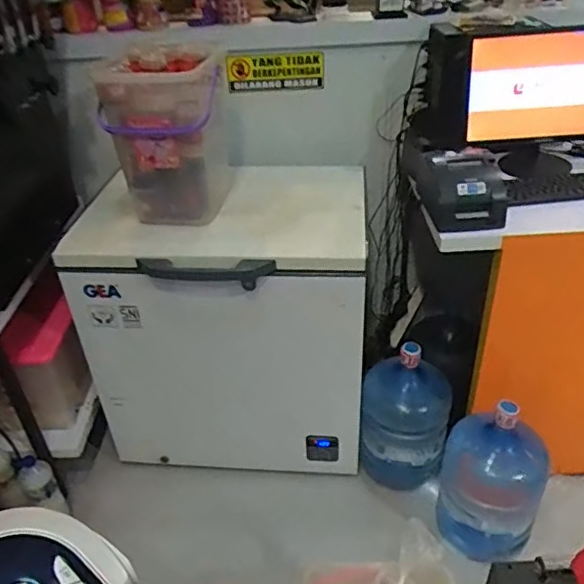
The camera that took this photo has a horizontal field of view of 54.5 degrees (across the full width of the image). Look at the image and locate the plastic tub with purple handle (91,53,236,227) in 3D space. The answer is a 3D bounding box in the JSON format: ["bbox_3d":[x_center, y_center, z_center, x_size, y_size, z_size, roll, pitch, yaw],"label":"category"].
[{"bbox_3d":[-0.323,-0.388,1.514,0.309,0.445,0.241,-8,36,-6],"label":"plastic tub with purple handle"}]

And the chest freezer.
[{"bbox_3d":[-0.176,0.091,1.830,0.824,0.808,0.539,4,36,10],"label":"chest freezer"}]

